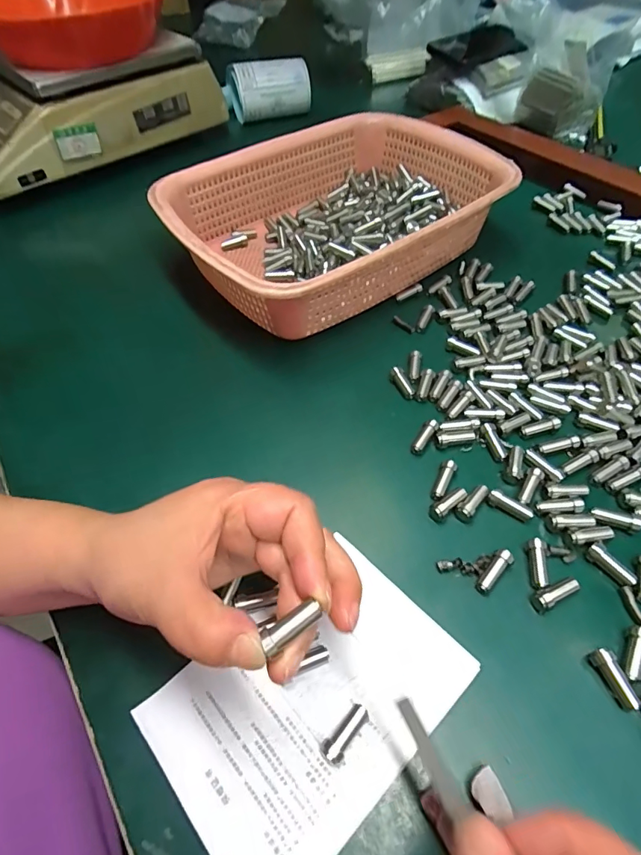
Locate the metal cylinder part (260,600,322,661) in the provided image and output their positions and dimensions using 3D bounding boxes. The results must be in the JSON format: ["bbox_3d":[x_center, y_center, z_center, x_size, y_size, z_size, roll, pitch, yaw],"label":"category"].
[{"bbox_3d":[-0.011,0.074,0.171,0.022,0.007,0.008,-31,57,-15],"label":"metal cylinder part"}]

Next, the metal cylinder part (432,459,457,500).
[{"bbox_3d":[0.079,0.034,0.295,0.009,0.009,0.028,20,56,18],"label":"metal cylinder part"}]

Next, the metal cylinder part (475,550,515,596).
[{"bbox_3d":[0.098,0.082,0.260,0.009,0.010,0.028,35,75,26],"label":"metal cylinder part"}]

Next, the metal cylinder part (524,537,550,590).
[{"bbox_3d":[0.124,0.078,0.260,0.011,0.011,0.027,9,53,10],"label":"metal cylinder part"}]

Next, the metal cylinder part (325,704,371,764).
[{"bbox_3d":[0.013,0.143,0.214,0.009,0.010,0.026,37,63,27],"label":"metal cylinder part"}]

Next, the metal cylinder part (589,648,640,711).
[{"bbox_3d":[0.145,0.123,0.224,0.009,0.011,0.027,-22,54,-13],"label":"metal cylinder part"}]

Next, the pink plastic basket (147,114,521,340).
[{"bbox_3d":[0.018,-0.201,0.430,0.307,0.072,0.211,-33,57,-20],"label":"pink plastic basket"}]

